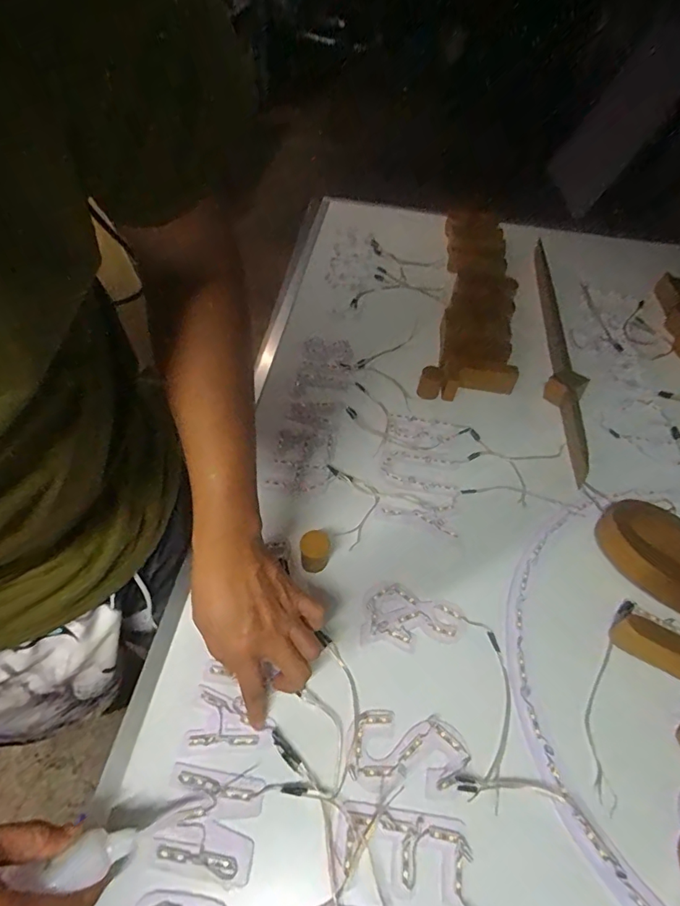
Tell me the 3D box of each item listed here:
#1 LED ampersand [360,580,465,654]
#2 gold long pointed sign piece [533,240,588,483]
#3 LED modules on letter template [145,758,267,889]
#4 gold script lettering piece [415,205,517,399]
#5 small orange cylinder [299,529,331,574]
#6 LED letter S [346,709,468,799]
[{"bbox_3d":[0.079,0.178,0.504,0.106,0.004,0.069,9,51,2],"label":"LED ampersand"},{"bbox_3d":[0.375,-0.189,0.802,0.052,0.042,0.562,10,51,4],"label":"gold long pointed sign piece"},{"bbox_3d":[-0.111,0.305,0.388,0.085,0.006,0.067,11,51,4],"label":"LED modules on letter template"},{"bbox_3d":[0.252,-0.294,0.864,0.147,0.045,0.530,12,53,4],"label":"gold script lettering piece"},{"bbox_3d":[-0.028,0.110,0.524,0.032,0.044,0.029,0,51,-5],"label":"small orange cylinder"},{"bbox_3d":[0.062,0.274,0.426,0.108,0.005,0.061,5,51,0],"label":"LED letter S"}]

